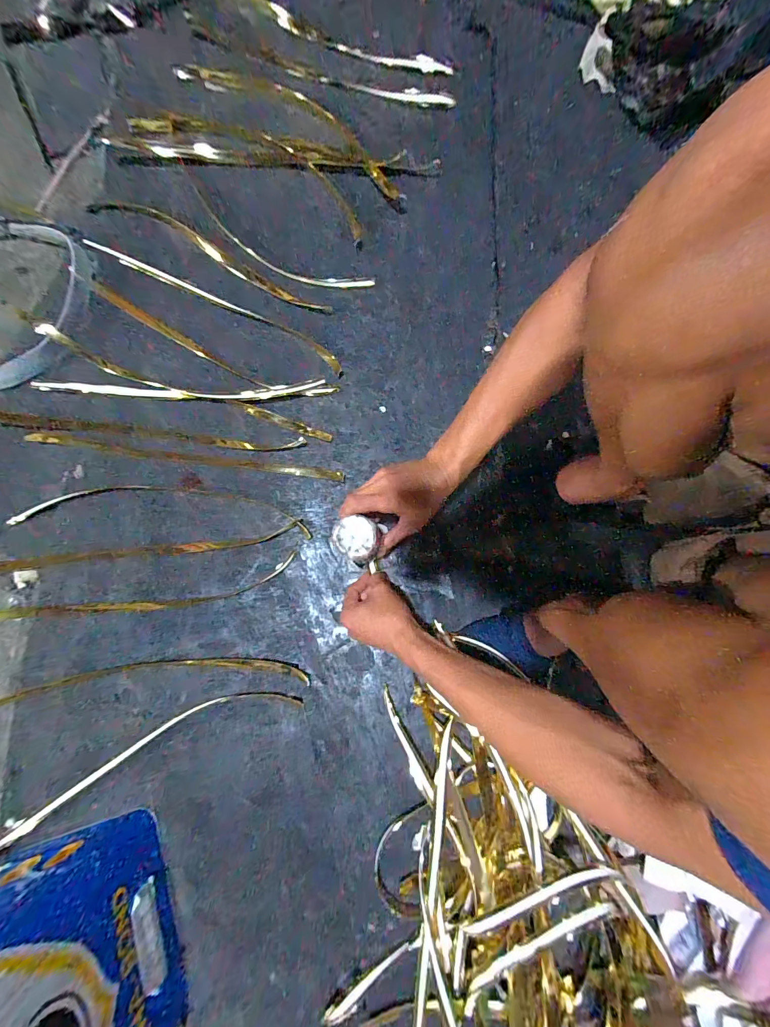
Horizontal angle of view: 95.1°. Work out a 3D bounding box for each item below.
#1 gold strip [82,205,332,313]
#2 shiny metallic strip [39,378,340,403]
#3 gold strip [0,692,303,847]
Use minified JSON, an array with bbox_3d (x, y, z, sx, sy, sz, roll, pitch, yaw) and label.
[{"bbox_3d":[-0.301,-0.438,0.586,0.464,0.036,0.039,29,82,4],"label":"gold strip"},{"bbox_3d":[-0.311,-0.191,0.555,0.462,0.029,0.034,-1,81,-1],"label":"shiny metallic strip"},{"bbox_3d":[-0.310,0.316,0.468,0.401,0.014,0.054,-23,80,-5],"label":"gold strip"}]

